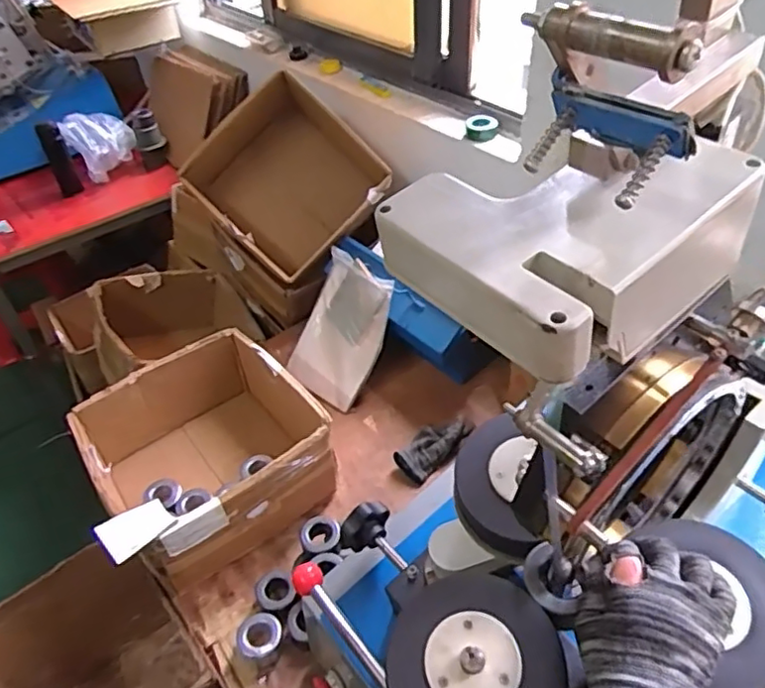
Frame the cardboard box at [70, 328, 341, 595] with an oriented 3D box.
[{"bbox_3d":[-0.291,0.183,1.031,0.335,0.176,0.322,-31,49,-26],"label":"cardboard box"}]

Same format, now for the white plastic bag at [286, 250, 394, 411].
[{"bbox_3d":[-0.084,-0.029,1.219,0.181,0.274,0.041,30,15,33],"label":"white plastic bag"}]

